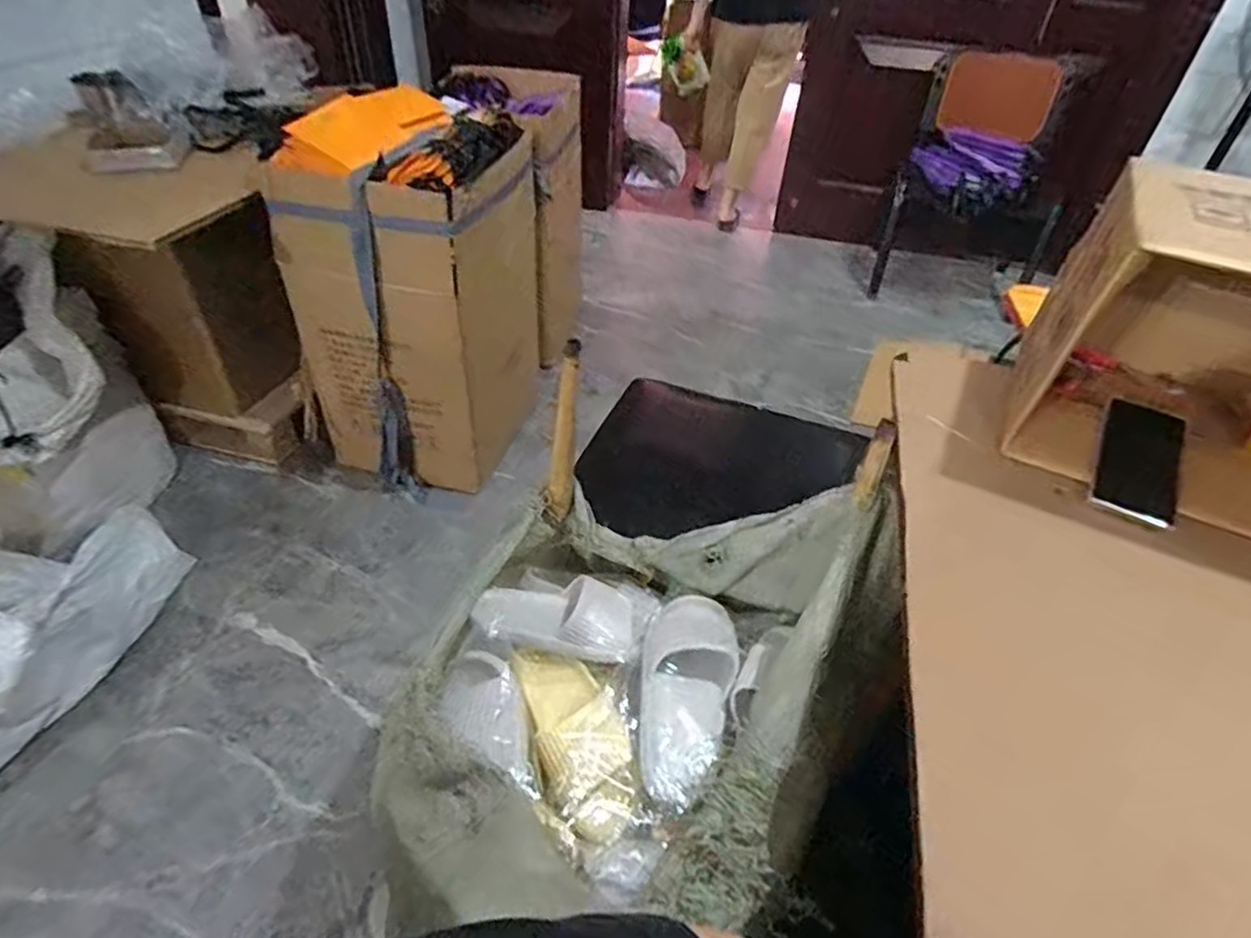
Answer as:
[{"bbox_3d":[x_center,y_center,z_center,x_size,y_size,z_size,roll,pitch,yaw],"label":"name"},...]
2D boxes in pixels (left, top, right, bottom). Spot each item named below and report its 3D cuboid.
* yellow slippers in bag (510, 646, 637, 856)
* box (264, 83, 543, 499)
[{"bbox_3d":[-0.060,0.300,0.747,0.111,0.069,0.245,-11,44,-16],"label":"yellow slippers in bag"},{"bbox_3d":[-0.446,-0.366,1.508,0.367,0.795,0.469,16,43,14],"label":"box"}]

